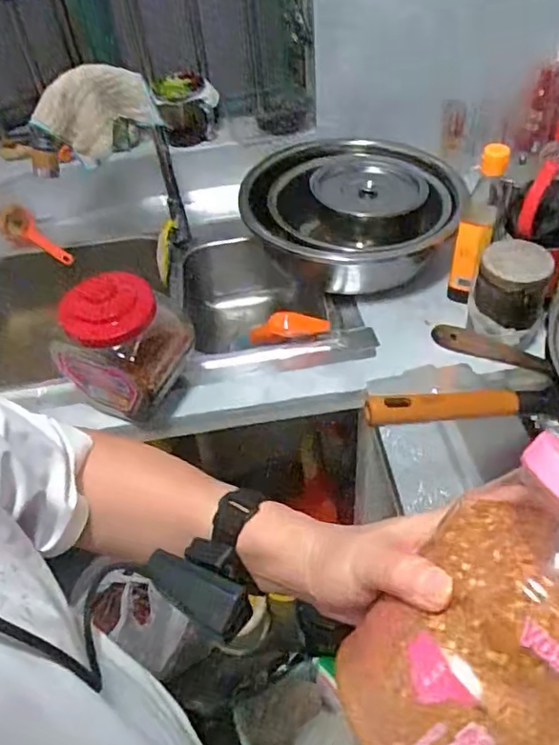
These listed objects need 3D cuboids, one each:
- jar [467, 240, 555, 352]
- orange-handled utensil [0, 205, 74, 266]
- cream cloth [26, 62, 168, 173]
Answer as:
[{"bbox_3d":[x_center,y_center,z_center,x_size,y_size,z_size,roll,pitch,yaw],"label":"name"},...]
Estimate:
[{"bbox_3d":[0.339,-0.120,0.831,0.097,0.122,0.087,26,56,26],"label":"jar"},{"bbox_3d":[-0.488,-0.274,1.144,0.197,0.023,0.067,35,58,10],"label":"orange-handled utensil"},{"bbox_3d":[-0.278,-0.395,0.883,0.176,0.150,0.057,-22,50,-13],"label":"cream cloth"}]

